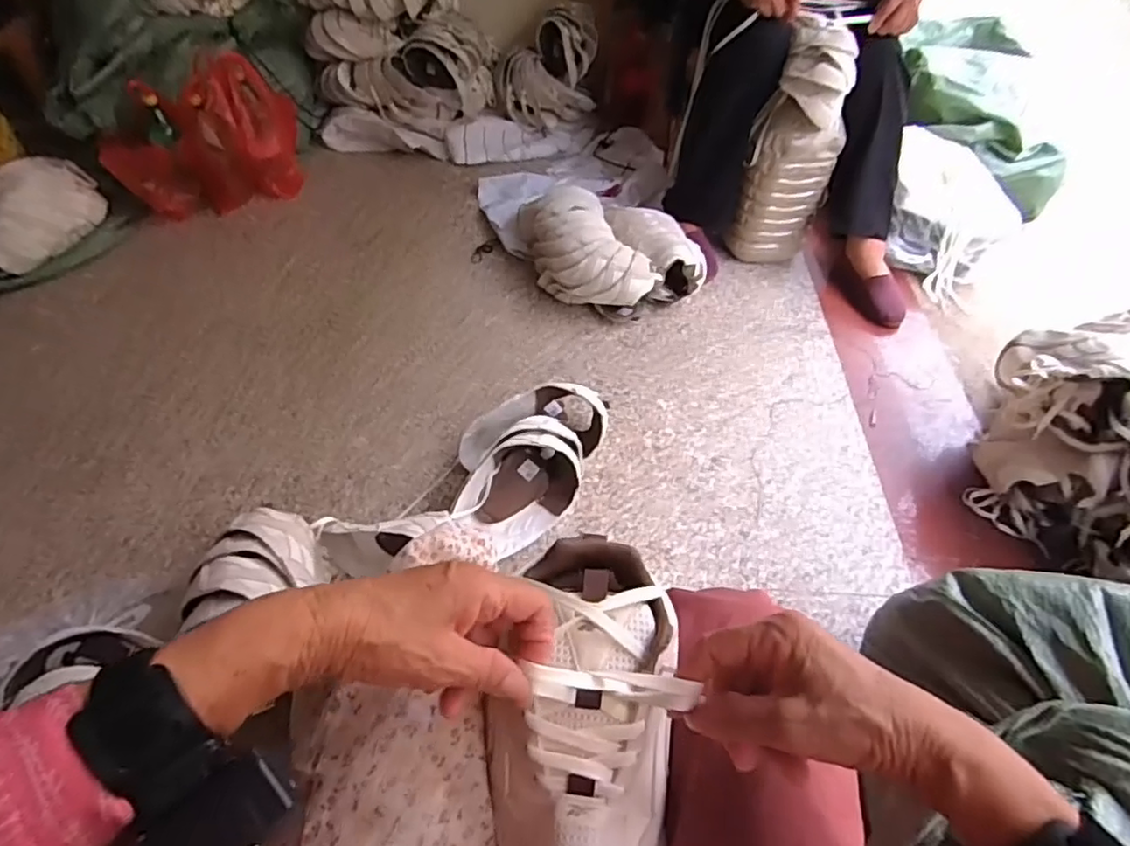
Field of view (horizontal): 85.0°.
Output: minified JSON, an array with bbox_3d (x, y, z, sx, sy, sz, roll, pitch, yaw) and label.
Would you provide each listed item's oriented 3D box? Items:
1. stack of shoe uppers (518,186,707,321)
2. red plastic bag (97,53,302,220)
[{"bbox_3d":[0.093,-0.363,1.274,0.316,0.153,0.328,-11,52,-10],"label":"stack of shoe uppers"},{"bbox_3d":[-0.787,-0.636,1.381,0.184,0.243,0.392,34,58,24],"label":"red plastic bag"}]

